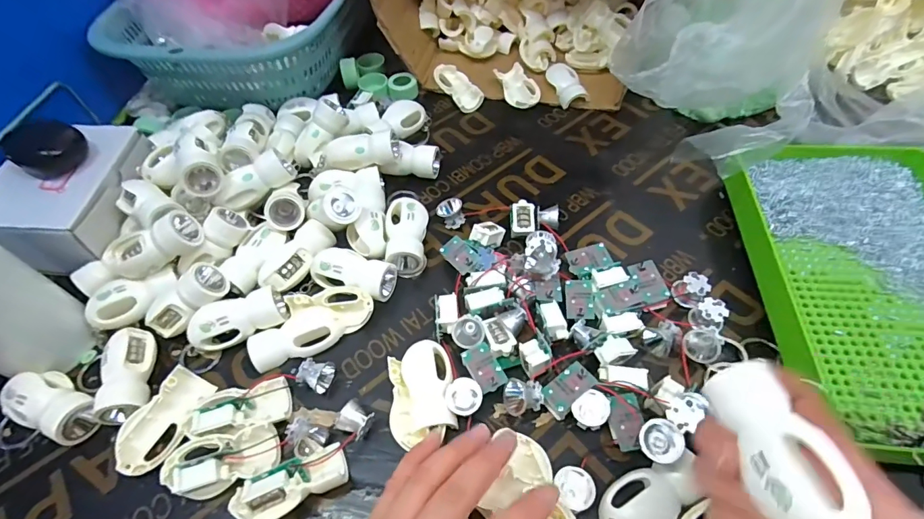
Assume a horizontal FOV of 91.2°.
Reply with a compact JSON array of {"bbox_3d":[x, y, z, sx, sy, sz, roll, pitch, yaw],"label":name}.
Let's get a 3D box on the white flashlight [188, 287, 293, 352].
[{"bbox_3d":[-0.163,0.042,0.327,0.064,0.023,0.025,-19,55,-9],"label":"white flashlight"}]

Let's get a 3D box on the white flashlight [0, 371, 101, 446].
[{"bbox_3d":[-0.275,0.100,0.304,0.060,0.030,0.035,24,62,19],"label":"white flashlight"}]

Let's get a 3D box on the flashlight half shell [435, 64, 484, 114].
[{"bbox_3d":[-0.005,-0.189,0.497,0.034,0.019,0.065,-25,56,-13],"label":"flashlight half shell"}]

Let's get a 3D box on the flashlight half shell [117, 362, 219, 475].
[{"bbox_3d":[-0.196,0.106,0.297,0.036,0.020,0.066,15,57,15],"label":"flashlight half shell"}]

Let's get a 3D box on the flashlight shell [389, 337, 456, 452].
[{"bbox_3d":[-0.027,0.088,0.305,0.041,0.019,0.066,-7,54,0],"label":"flashlight shell"}]

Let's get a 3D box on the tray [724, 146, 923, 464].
[{"bbox_3d":[0.289,0.011,0.314,0.169,0.030,0.237,2,54,6],"label":"tray"}]

